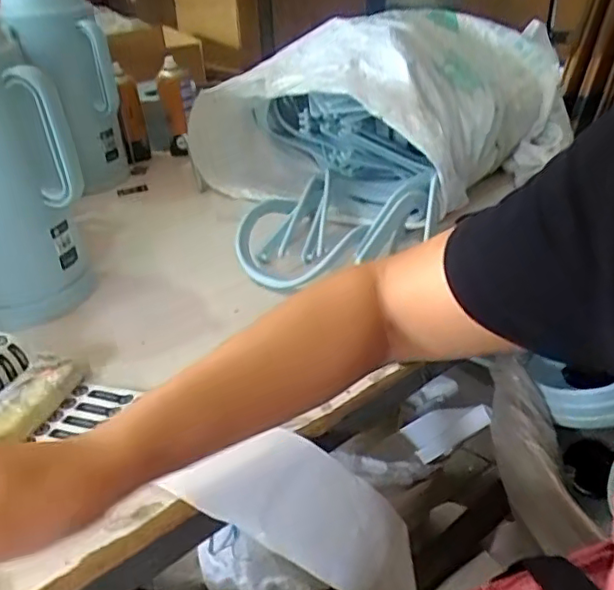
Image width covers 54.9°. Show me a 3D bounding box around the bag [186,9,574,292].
[{"bbox_3d":[0.087,-0.272,0.926,0.576,0.250,0.450,-24,36,-27],"label":"bag"}]

